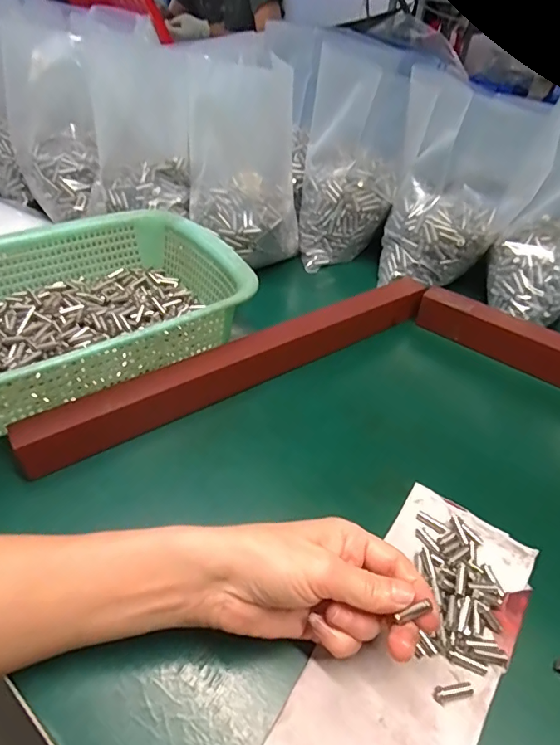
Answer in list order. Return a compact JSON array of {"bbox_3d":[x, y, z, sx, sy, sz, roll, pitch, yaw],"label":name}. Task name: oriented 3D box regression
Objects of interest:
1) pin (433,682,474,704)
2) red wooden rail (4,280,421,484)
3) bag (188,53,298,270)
[{"bbox_3d":[0.093,0.171,0.251,0.022,0.004,0.007,-8,46,-11],"label":"pin"},{"bbox_3d":[-0.024,-0.012,0.414,0.386,0.044,0.033,-24,50,-24],"label":"red wooden rail"},{"bbox_3d":[-0.038,-0.226,0.515,0.121,0.186,0.119,-6,45,-8],"label":"bag"}]

